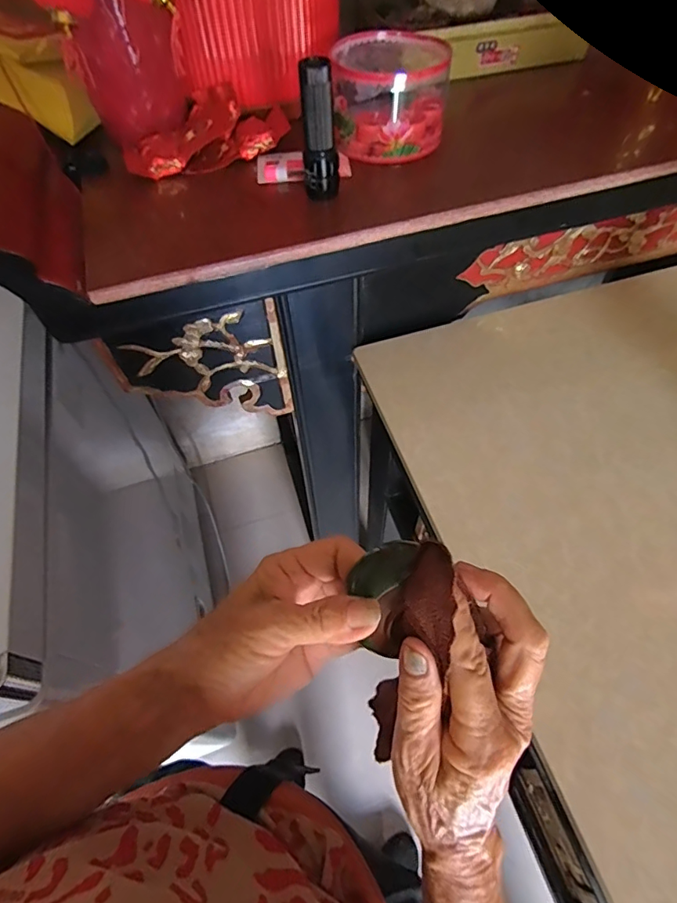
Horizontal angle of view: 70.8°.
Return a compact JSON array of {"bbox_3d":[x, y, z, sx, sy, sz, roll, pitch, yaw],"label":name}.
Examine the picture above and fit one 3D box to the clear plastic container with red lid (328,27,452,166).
[{"bbox_3d":[0.046,-0.343,0.463,0.113,0.073,0.109,2,57,3],"label":"clear plastic container with red lid"}]

